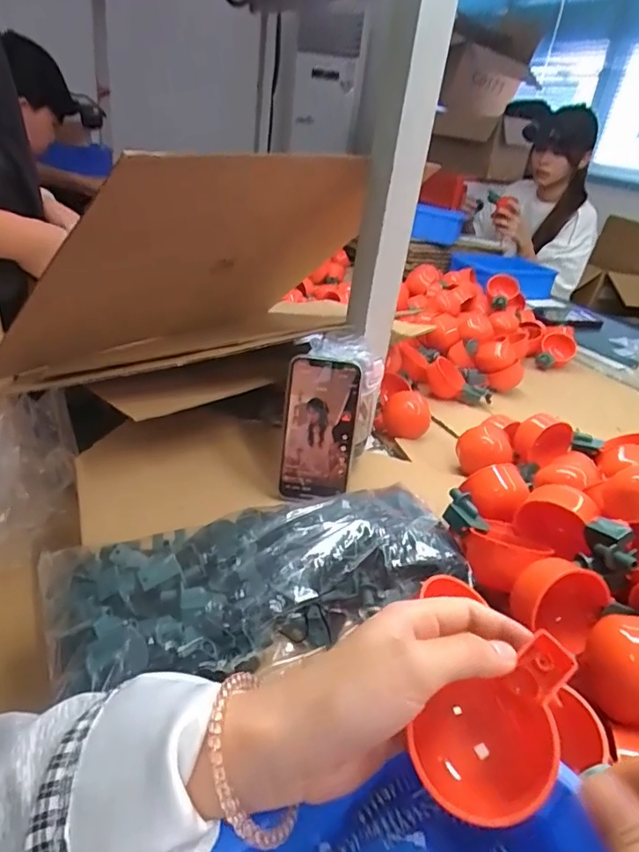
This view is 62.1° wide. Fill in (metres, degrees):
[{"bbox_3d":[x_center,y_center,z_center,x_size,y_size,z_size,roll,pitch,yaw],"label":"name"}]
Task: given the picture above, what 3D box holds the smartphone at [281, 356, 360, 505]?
[{"bbox_3d":[0.000,0.006,0.528,0.070,0.144,0.017,7,8,2],"label":"smartphone"}]

